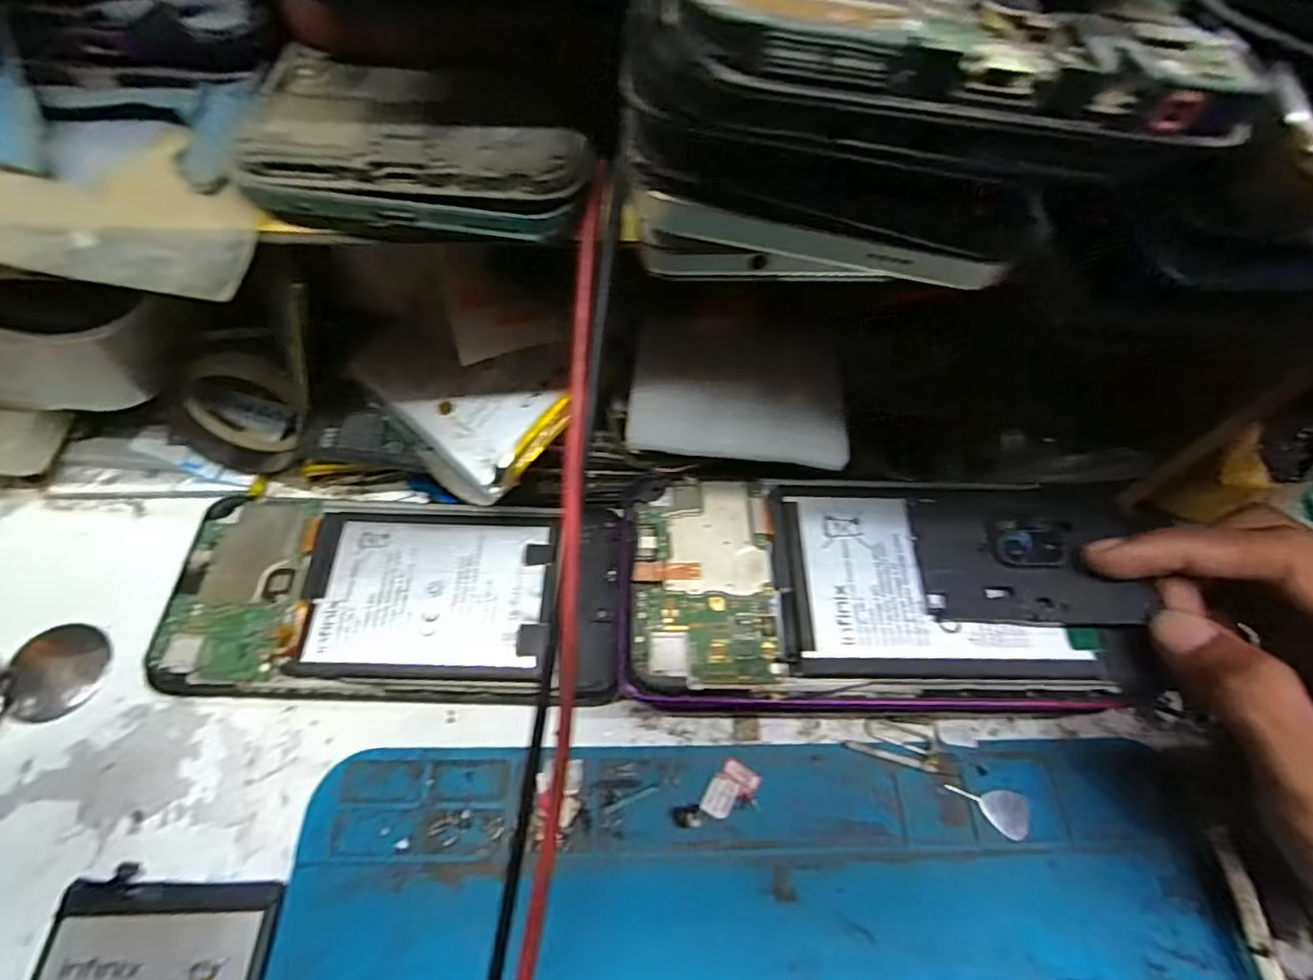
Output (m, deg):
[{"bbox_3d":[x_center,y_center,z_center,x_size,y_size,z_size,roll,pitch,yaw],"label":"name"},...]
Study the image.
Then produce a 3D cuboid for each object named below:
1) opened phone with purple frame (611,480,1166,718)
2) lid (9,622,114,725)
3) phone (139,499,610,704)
[{"bbox_3d":[0.071,0.030,0.190,0.161,0.013,0.072,1,62,1],"label":"opened phone with purple frame"},{"bbox_3d":[-0.213,0.064,0.221,0.030,0.004,0.034,-22,63,-16],"label":"lid"},{"bbox_3d":[-0.093,0.037,0.224,0.159,0.006,0.072,2,62,0],"label":"phone"}]

